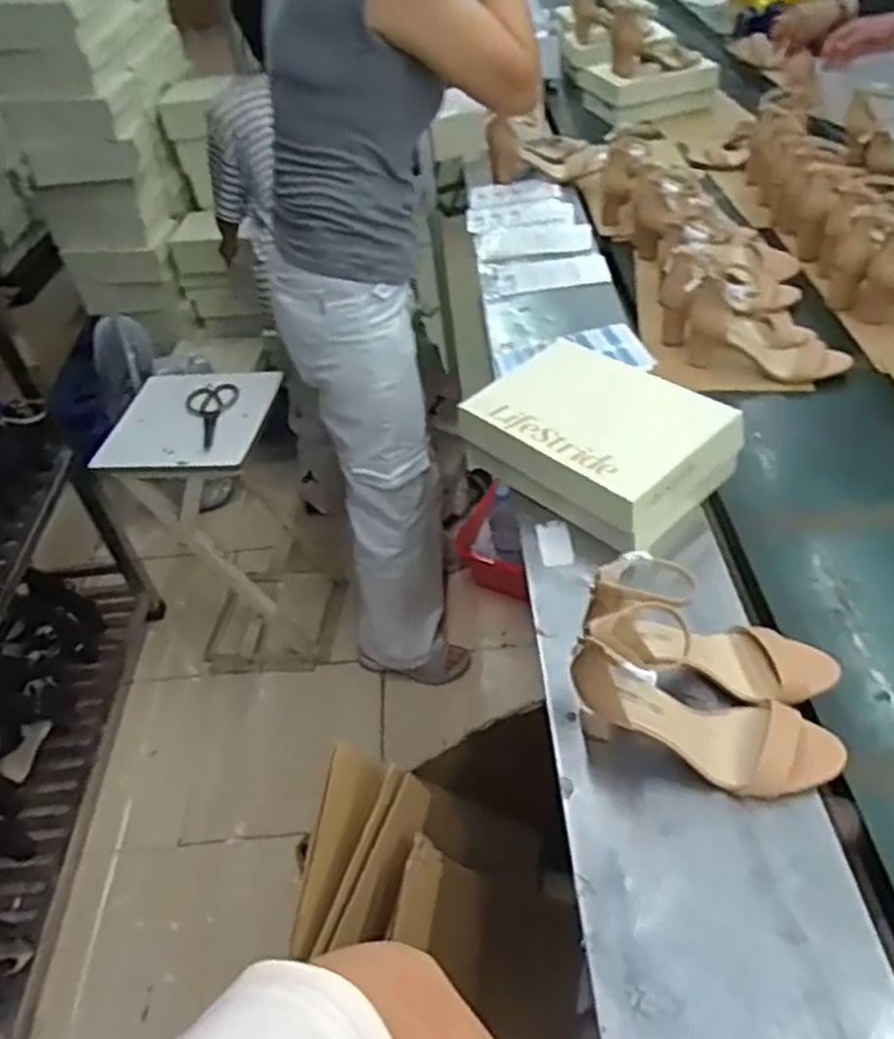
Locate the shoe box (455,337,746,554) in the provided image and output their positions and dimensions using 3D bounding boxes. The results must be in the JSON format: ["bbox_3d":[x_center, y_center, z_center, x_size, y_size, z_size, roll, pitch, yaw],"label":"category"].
[{"bbox_3d":[0.180,-0.109,0.999,0.252,0.082,0.303,-36,51,-27],"label":"shoe box"}]

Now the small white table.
[{"bbox_3d":[-0.462,0.046,1.725,0.354,0.677,0.288,-7,44,0],"label":"small white table"}]

